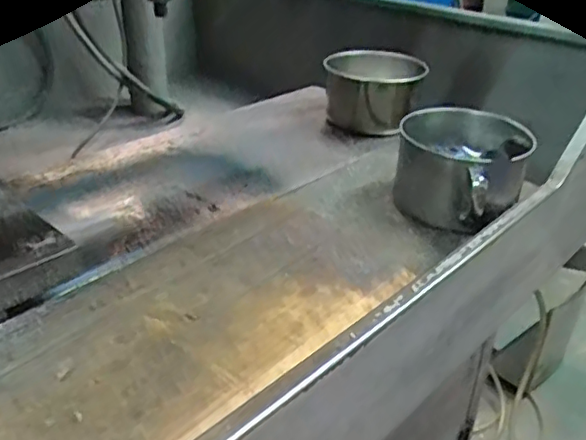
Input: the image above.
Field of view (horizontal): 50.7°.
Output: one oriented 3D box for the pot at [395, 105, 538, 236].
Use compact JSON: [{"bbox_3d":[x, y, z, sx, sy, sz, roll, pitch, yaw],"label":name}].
[{"bbox_3d":[0.167,-0.052,0.619,0.123,0.092,0.136,9,30,12],"label":"pot"}]

